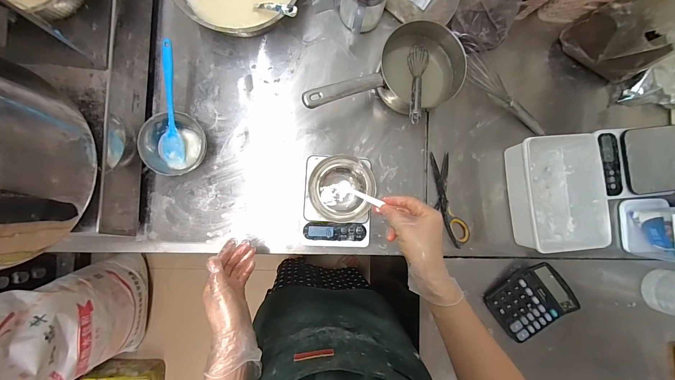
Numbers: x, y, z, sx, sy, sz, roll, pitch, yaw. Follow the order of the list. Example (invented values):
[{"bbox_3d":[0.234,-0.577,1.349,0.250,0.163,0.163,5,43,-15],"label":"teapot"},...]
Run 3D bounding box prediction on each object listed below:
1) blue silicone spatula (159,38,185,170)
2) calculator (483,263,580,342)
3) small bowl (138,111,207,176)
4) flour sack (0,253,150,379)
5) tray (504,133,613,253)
[{"bbox_3d":[-0.297,-0.145,0.501,0.042,0.013,0.211,4,108,-5],"label":"blue silicone spatula"},{"bbox_3d":[0.396,0.231,0.584,0.145,0.046,0.115,-36,91,-5],"label":"calculator"},{"bbox_3d":[-0.299,-0.085,0.531,0.104,0.049,0.113,7,88,-4],"label":"small bowl"},{"bbox_3d":[-0.878,0.462,0.895,0.199,0.724,0.377,-6,89,-5],"label":"flour sack"},{"bbox_3d":[0.436,0.006,0.578,0.150,0.077,0.215,-4,89,-5],"label":"tray"}]

